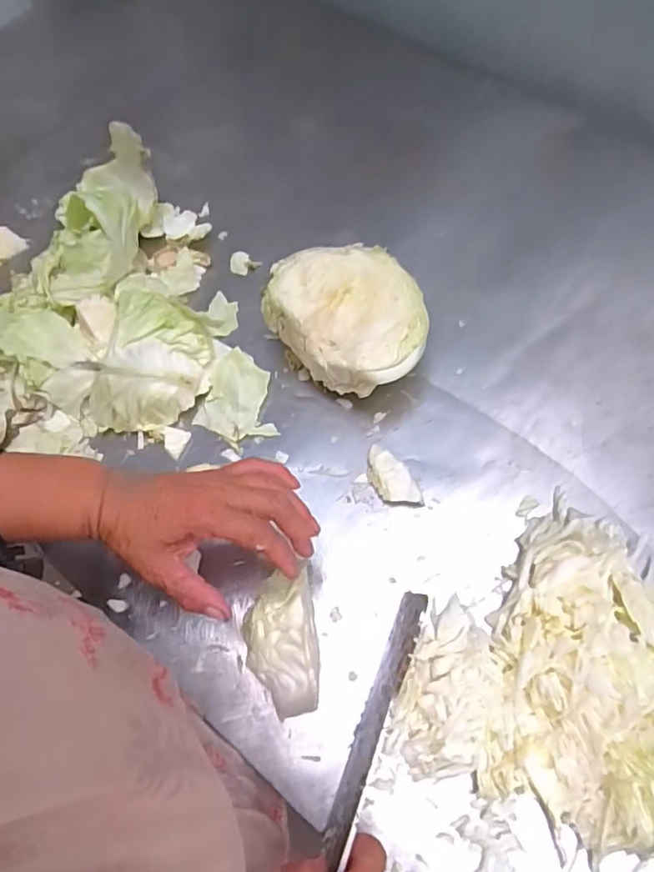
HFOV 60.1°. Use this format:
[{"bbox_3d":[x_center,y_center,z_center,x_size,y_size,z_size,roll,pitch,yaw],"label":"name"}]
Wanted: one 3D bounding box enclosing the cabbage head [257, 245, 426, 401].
[{"bbox_3d":[0.026,-0.115,0.558,0.159,0.093,0.137,39,70,19],"label":"cabbage head"}]

